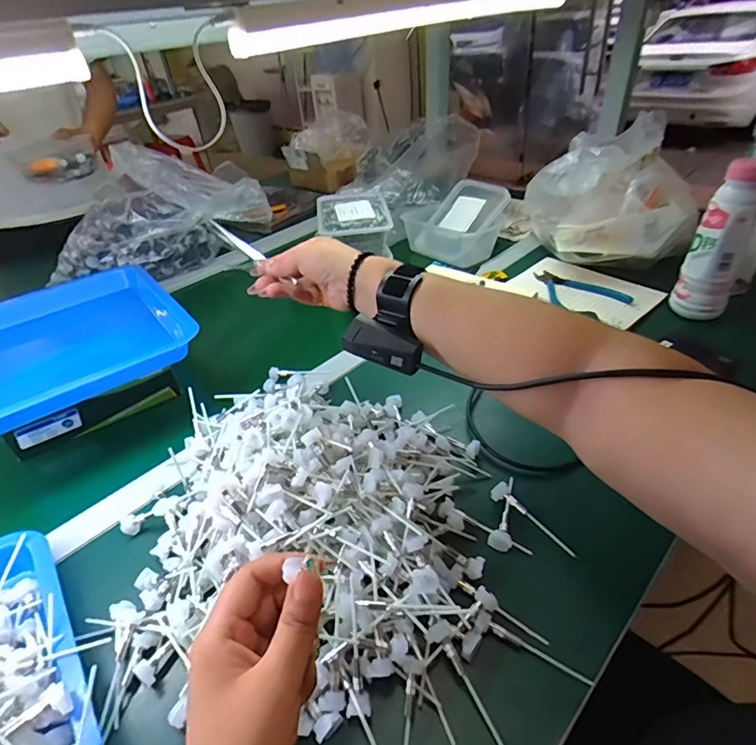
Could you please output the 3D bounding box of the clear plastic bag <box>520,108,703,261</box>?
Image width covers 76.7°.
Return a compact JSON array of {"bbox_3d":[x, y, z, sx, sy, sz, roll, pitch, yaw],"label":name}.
[{"bbox_3d":[0.361,-0.279,0.757,0.227,0.205,0.197,25,47,34],"label":"clear plastic bag"}]

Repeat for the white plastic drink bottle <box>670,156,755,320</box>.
[{"bbox_3d":[0.441,-0.166,0.619,0.064,0.202,0.073,21,45,31],"label":"white plastic drink bottle"}]

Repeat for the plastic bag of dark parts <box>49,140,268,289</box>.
[{"bbox_3d":[-0.400,-0.284,0.861,0.385,0.179,0.217,-24,40,-22],"label":"plastic bag of dark parts"}]

